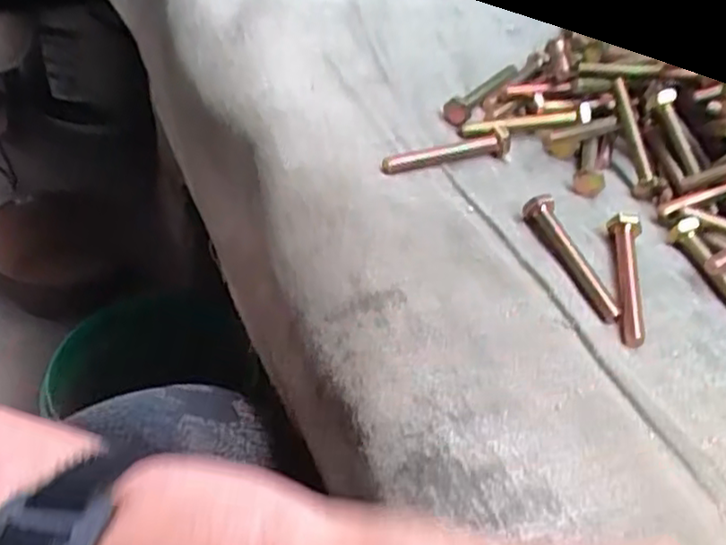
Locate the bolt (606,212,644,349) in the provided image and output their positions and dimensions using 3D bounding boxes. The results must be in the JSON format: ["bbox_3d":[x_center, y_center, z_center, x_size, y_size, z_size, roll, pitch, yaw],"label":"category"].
[{"bbox_3d":[0.110,0.001,0.287,0.012,0.014,0.065,12,43,2],"label":"bolt"}]

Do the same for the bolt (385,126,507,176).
[{"bbox_3d":[0.043,-0.056,0.332,0.071,0.012,0.014,-18,49,-27],"label":"bolt"}]

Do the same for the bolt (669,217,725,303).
[{"bbox_3d":[0.151,0.003,0.293,0.013,0.011,0.065,-6,45,-17],"label":"bolt"}]

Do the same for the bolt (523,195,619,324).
[{"bbox_3d":[0.089,-0.009,0.292,0.014,0.013,0.068,-9,46,-20],"label":"bolt"}]

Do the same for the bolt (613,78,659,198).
[{"bbox_3d":[0.136,-0.067,0.349,0.011,0.012,0.064,2,62,-5],"label":"bolt"}]

